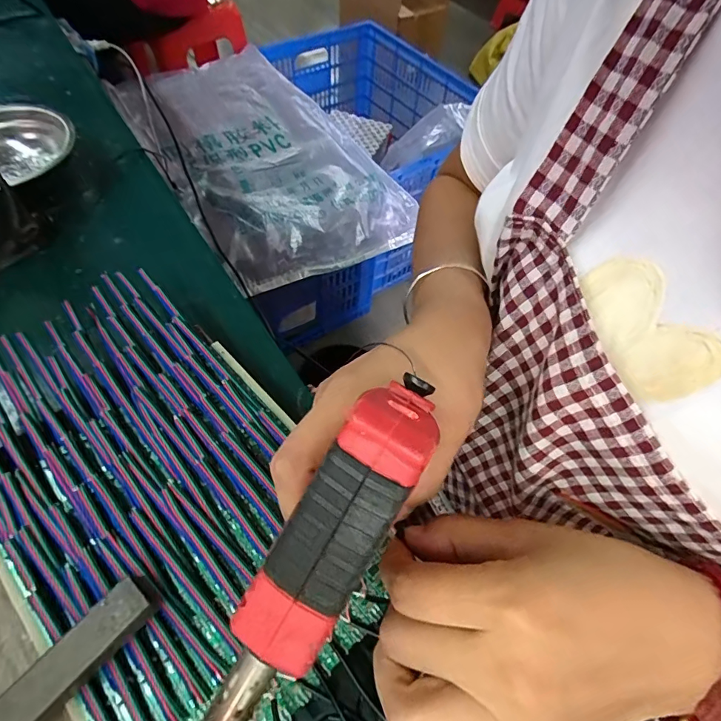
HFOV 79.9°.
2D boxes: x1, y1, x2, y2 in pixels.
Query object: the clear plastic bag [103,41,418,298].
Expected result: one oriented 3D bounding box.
[{"bbox_3d":[-0.217,-0.449,0.947,0.422,0.099,0.636,-28,63,-20],"label":"clear plastic bag"}]

